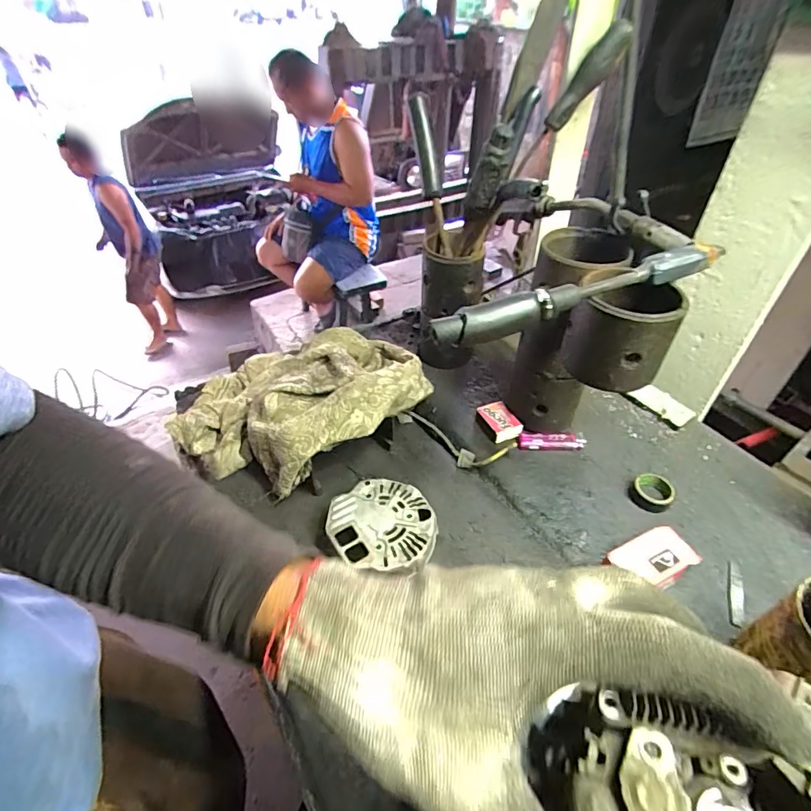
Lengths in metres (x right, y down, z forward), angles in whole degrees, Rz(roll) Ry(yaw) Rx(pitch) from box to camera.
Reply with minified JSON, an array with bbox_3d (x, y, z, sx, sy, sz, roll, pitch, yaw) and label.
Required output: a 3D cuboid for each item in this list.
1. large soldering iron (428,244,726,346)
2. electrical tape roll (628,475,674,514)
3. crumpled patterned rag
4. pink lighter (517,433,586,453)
[{"bbox_3d":[0.146,-0.090,0.380,0.264,0.038,0.023,-15,44,-17],"label":"large soldering iron"},{"bbox_3d":[0.270,0.096,0.510,0.041,0.016,0.047,28,49,27],"label":"electrical tape roll"},{"bbox_3d":[-0.125,-0.018,0.581,0.299,0.107,0.255,-11,43,-13],"label":"crumpled patterned rag"},{"bbox_3d":[0.177,0.045,0.567,0.077,0.016,0.020,5,42,5],"label":"pink lighter"}]

